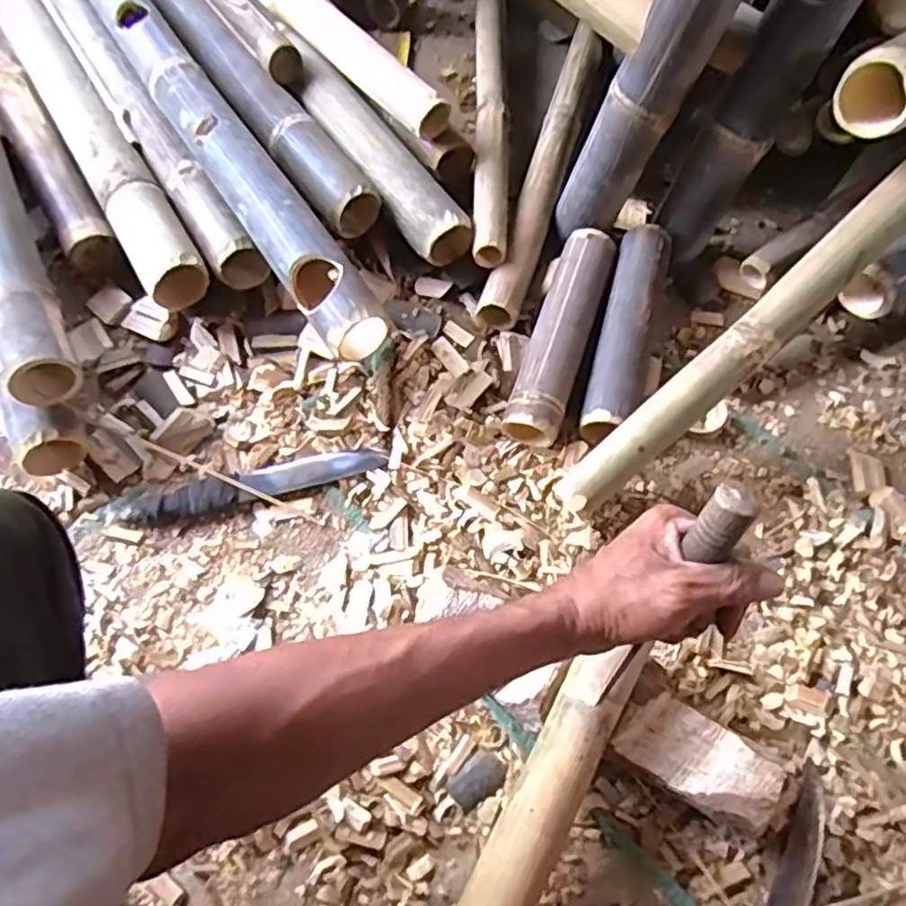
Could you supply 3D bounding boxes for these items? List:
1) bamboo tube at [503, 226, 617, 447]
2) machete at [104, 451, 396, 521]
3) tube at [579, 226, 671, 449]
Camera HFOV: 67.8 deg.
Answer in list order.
[{"bbox_3d":[0.121,-0.132,0.752,0.060,0.056,0.260,18,67,7],"label":"bamboo tube"},{"bbox_3d":[-0.211,0.032,0.690,0.281,0.020,0.038,-13,67,-6],"label":"machete"},{"bbox_3d":[0.197,-0.134,0.754,0.061,0.061,0.266,15,67,6],"label":"tube"}]

